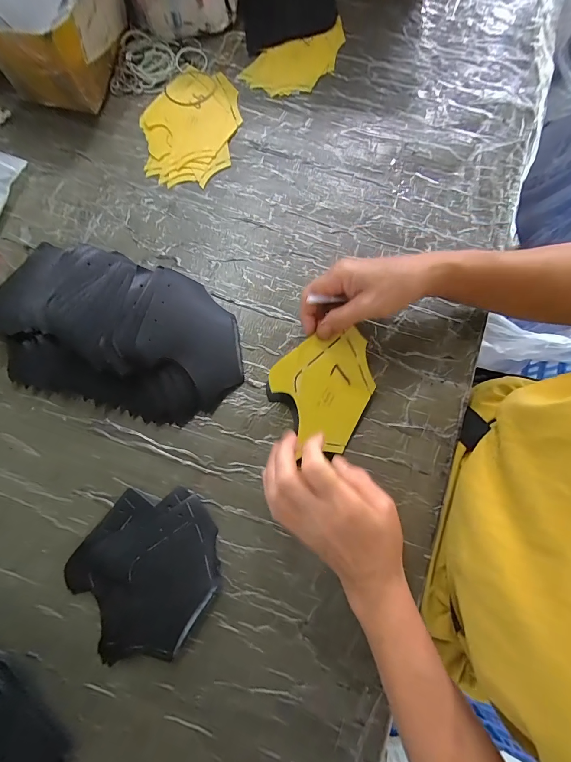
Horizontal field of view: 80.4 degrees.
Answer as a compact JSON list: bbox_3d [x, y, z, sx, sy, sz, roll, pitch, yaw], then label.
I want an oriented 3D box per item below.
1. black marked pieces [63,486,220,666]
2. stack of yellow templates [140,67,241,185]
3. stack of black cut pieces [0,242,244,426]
[{"bbox_3d":[-0.132,0.182,0.326,0.132,0.014,0.149,38,82,6],"label":"black marked pieces"},{"bbox_3d":[-0.118,-0.320,0.423,0.112,0.013,0.159,12,80,2],"label":"stack of yellow templates"},{"bbox_3d":[-0.176,-0.054,0.355,0.266,0.047,0.163,15,80,3],"label":"stack of black cut pieces"}]

